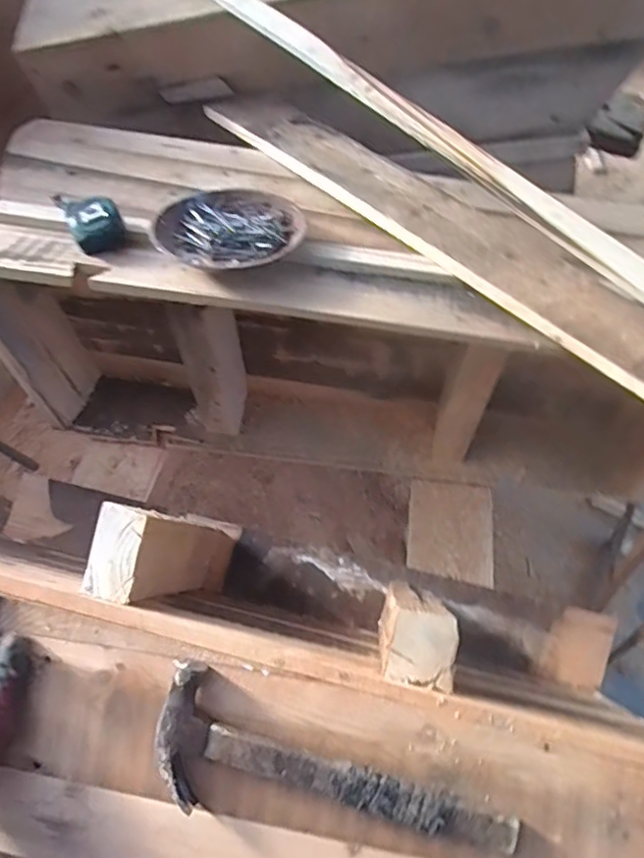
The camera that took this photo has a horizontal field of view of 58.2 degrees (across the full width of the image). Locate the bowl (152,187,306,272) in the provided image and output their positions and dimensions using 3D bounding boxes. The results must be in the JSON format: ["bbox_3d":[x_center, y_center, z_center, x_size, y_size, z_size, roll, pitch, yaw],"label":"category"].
[{"bbox_3d":[-0.109,-0.248,0.702,0.168,0.040,0.156,-1,69,1],"label":"bowl"}]

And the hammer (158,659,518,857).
[{"bbox_3d":[0.006,0.318,0.519,0.322,0.032,0.103,19,91,7],"label":"hammer"}]

